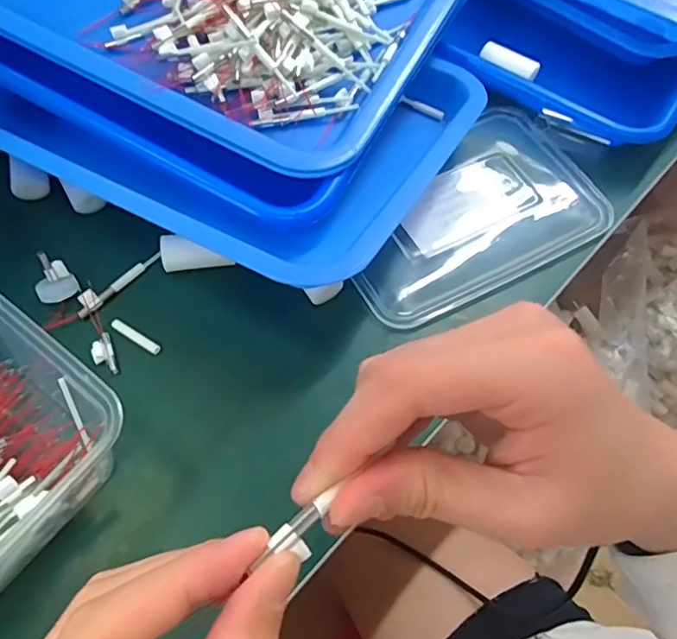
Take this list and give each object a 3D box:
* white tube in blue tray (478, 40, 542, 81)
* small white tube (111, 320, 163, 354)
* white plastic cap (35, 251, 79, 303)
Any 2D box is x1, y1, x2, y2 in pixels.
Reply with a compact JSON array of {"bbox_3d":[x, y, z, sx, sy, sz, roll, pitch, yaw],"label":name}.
[{"bbox_3d":[0.121,-0.183,0.402,0.043,0.007,0.012,31,65,13],"label":"white tube in blue tray"},{"bbox_3d":[-0.109,0.009,0.307,0.031,0.004,0.006,30,65,13],"label":"small white tube"},{"bbox_3d":[-0.156,-0.022,0.308,0.020,0.020,0.019,1,62,-2],"label":"white plastic cap"}]

